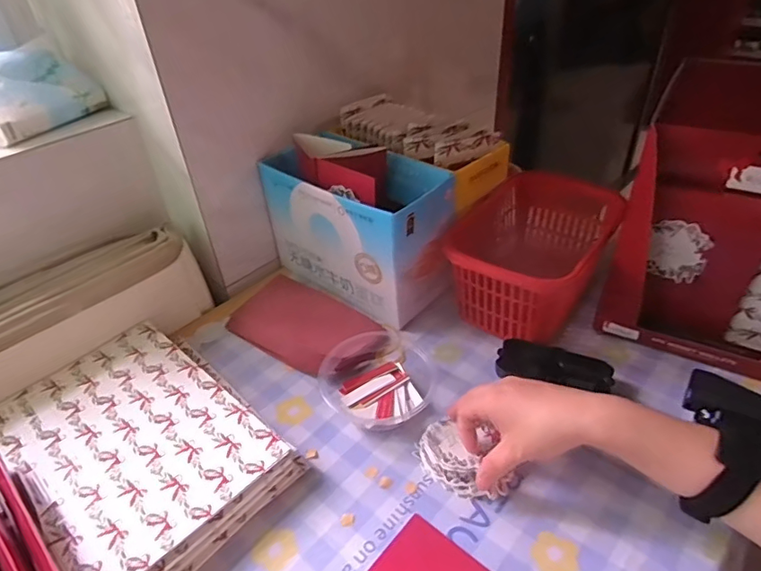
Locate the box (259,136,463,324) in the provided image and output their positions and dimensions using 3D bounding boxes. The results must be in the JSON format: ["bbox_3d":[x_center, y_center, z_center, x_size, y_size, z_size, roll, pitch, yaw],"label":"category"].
[{"bbox_3d":[-0.026,-0.078,0.640,0.221,0.145,0.121,29,48,35],"label":"box"}]

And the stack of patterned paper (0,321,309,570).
[{"bbox_3d":[-0.220,0.144,0.478,0.267,0.045,0.192,28,48,33],"label":"stack of patterned paper"}]

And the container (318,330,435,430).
[{"bbox_3d":[0.006,0.090,0.528,0.122,0.039,0.101,-32,46,-31],"label":"container"}]

